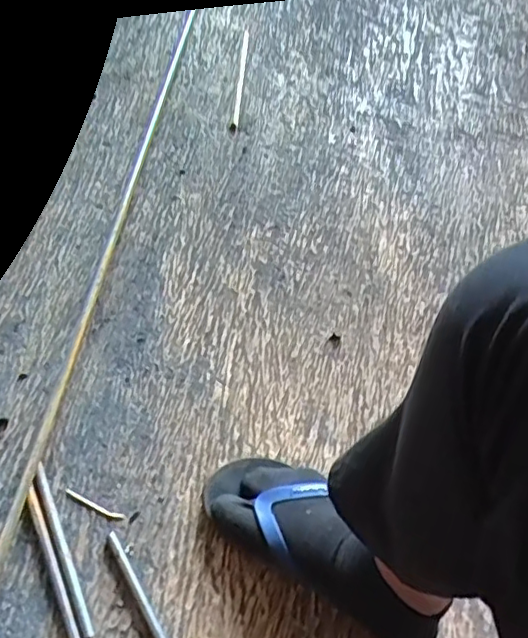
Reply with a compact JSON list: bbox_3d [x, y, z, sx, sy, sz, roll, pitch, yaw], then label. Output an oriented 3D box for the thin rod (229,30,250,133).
[{"bbox_3d":[-0.038,-0.403,1.016,0.013,0.004,0.246,6,60,-1],"label":"thin rod"}]

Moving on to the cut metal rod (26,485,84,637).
[{"bbox_3d":[-0.201,0.276,0.606,0.015,0.009,0.228,-23,64,-16],"label":"cut metal rod"}]

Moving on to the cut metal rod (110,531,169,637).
[{"bbox_3d":[-0.118,0.281,0.603,0.010,0.009,0.151,-28,66,-18],"label":"cut metal rod"}]

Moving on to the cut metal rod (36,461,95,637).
[{"bbox_3d":[-0.207,0.235,0.629,0.012,0.009,0.182,-22,64,-16],"label":"cut metal rod"}]

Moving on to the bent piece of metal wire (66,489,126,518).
[{"bbox_3d":[-0.183,0.201,0.654,0.071,0.004,0.008,22,61,9],"label":"bent piece of metal wire"}]

